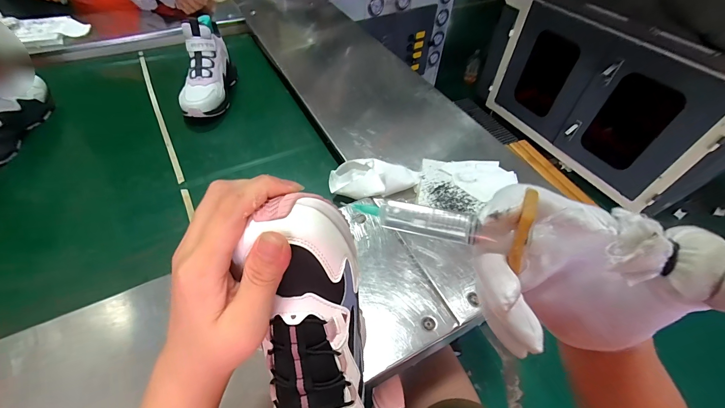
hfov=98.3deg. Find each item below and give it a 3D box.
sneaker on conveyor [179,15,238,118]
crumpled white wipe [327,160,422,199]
[{"bbox_3d":[-0.348,-0.294,0.687,0.090,0.154,0.210,-6,50,-6],"label":"sneaker on conveyor"},{"bbox_3d":[0.019,-0.041,0.534,0.148,0.036,0.069,4,50,2],"label":"crumpled white wipe"}]

